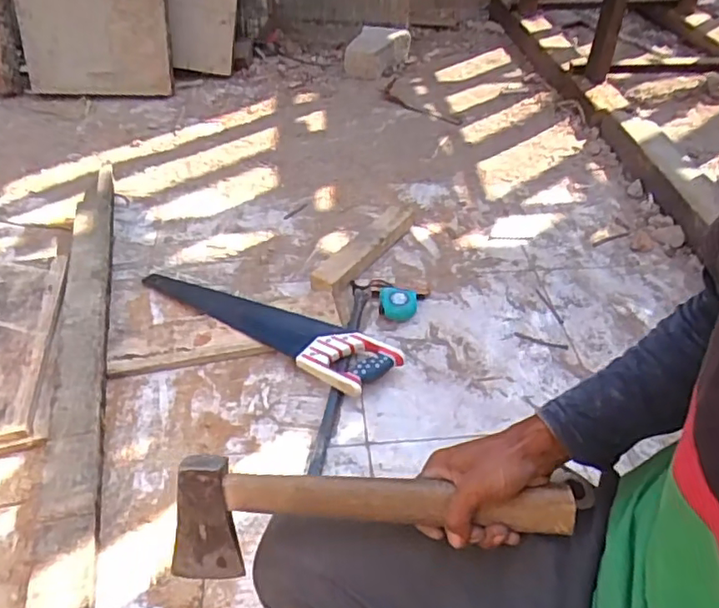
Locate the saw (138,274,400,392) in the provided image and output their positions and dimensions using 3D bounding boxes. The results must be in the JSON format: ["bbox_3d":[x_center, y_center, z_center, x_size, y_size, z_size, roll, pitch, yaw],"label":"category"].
[{"bbox_3d":[-0.178,0.020,1.101,0.542,0.041,0.125,24,47,23],"label":"saw"}]

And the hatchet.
[{"bbox_3d":[0.010,0.179,0.515,0.339,0.105,0.030,-3,10,3],"label":"hatchet"}]

